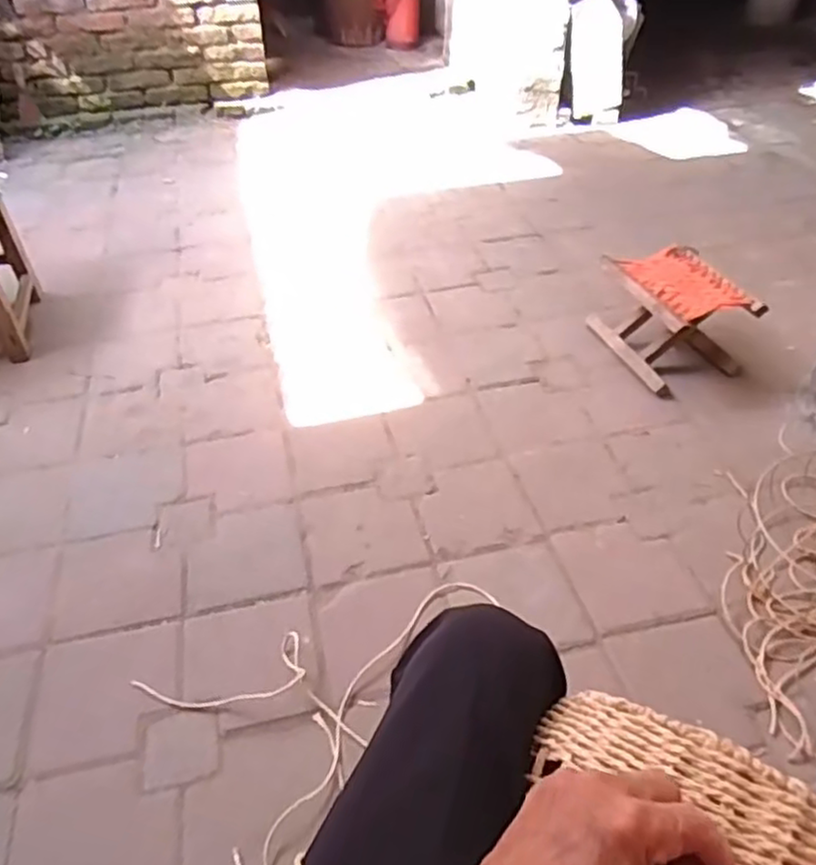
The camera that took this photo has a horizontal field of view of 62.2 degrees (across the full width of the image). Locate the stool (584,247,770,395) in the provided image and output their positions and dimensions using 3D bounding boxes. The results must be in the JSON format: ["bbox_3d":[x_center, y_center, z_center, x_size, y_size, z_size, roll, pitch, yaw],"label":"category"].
[{"bbox_3d":[0.575,-0.252,1.483,0.240,0.181,0.271,-13,44,-13],"label":"stool"}]

